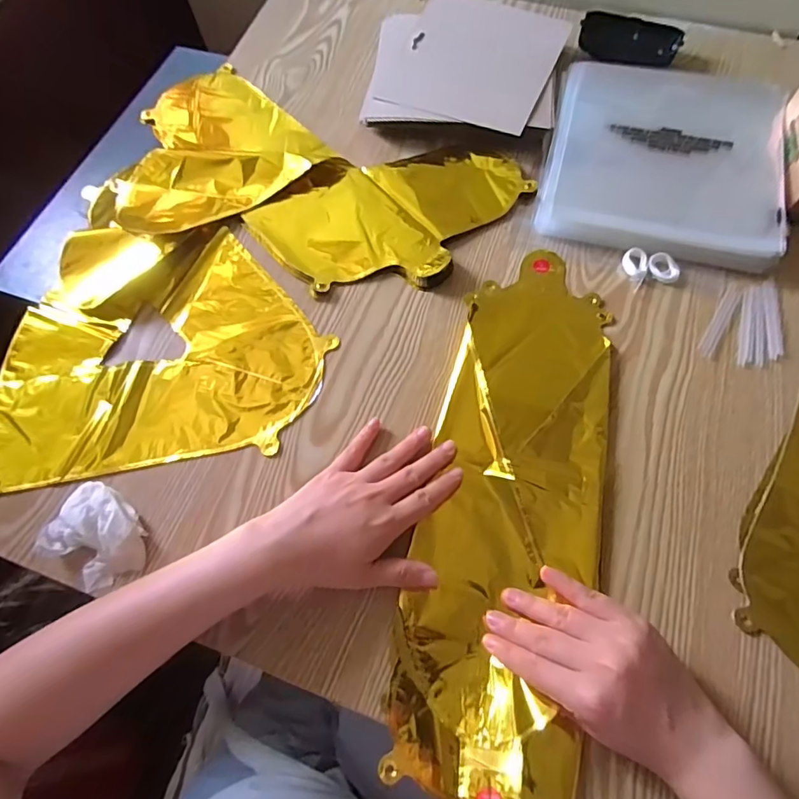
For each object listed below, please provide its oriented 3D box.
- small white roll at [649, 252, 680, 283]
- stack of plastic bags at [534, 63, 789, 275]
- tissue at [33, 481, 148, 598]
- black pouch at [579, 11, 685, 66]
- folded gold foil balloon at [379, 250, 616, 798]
[{"bbox_3d":[0.239,-0.119,0.452,0.021,0.009,0.029,-26,68,-9],"label":"small white roll"},{"bbox_3d":[0.257,-0.238,0.493,0.210,0.031,0.215,14,68,8],"label":"stack of plastic bags"},{"bbox_3d":[-0.226,0.104,0.372,0.077,0.024,0.061,32,72,15],"label":"tissue"},{"bbox_3d":[0.261,-0.405,0.569,0.108,0.026,0.059,12,67,8],"label":"black pouch"},{"bbox_3d":[0.089,0.068,0.379,0.130,0.025,0.430,12,66,8],"label":"folded gold foil balloon"}]

